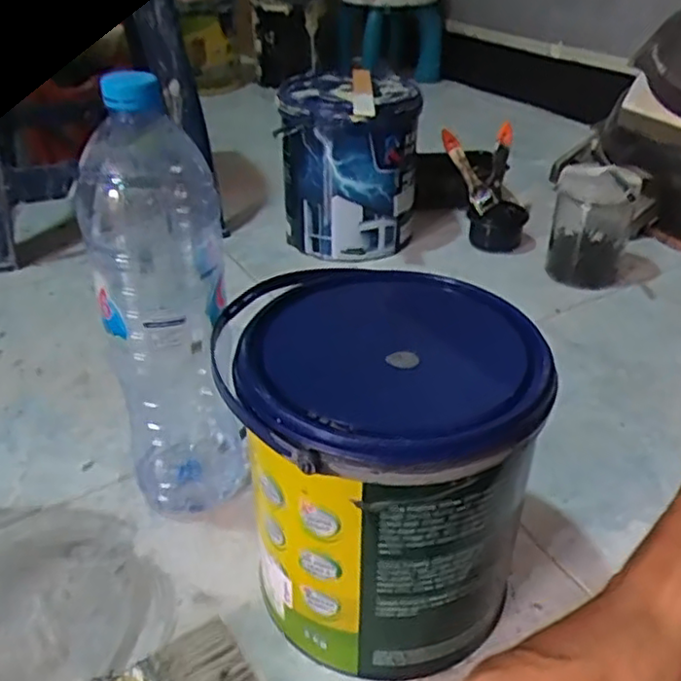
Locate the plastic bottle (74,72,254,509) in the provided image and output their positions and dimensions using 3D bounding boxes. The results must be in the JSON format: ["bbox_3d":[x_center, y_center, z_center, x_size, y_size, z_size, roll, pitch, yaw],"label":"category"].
[{"bbox_3d":[-0.123,-0.019,0.487,0.080,0.326,0.093,-12,36,-15],"label":"plastic bottle"}]

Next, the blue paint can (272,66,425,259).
[{"bbox_3d":[0.011,-0.224,0.909,0.172,0.206,0.159,0,35,1],"label":"blue paint can"}]

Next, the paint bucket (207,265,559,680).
[{"bbox_3d":[0.021,0.081,0.451,0.171,0.198,0.188,-1,35,0],"label":"paint bucket"}]

